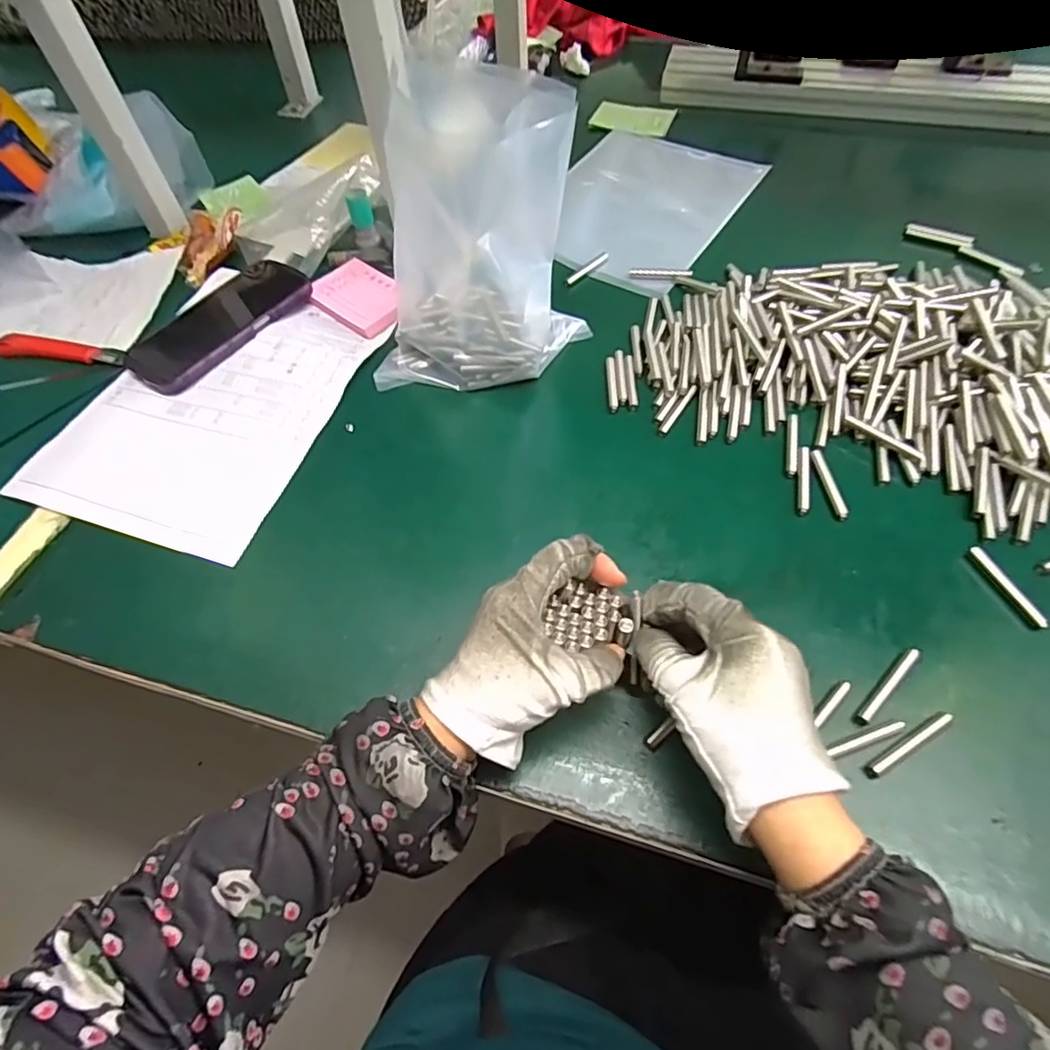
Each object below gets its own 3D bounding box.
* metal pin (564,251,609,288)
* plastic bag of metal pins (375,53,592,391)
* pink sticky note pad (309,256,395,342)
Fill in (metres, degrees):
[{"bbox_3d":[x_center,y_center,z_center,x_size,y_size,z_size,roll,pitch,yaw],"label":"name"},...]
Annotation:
[{"bbox_3d":[0.061,-0.247,0.568,0.010,0.006,0.062,38,66,25],"label":"metal pin"},{"bbox_3d":[-0.039,-0.199,0.432,0.179,0.200,0.081,-14,56,-6],"label":"plastic bag of metal pins"},{"bbox_3d":[-0.153,-0.215,0.555,0.067,0.009,0.103,-40,62,-21],"label":"pink sticky note pad"}]

